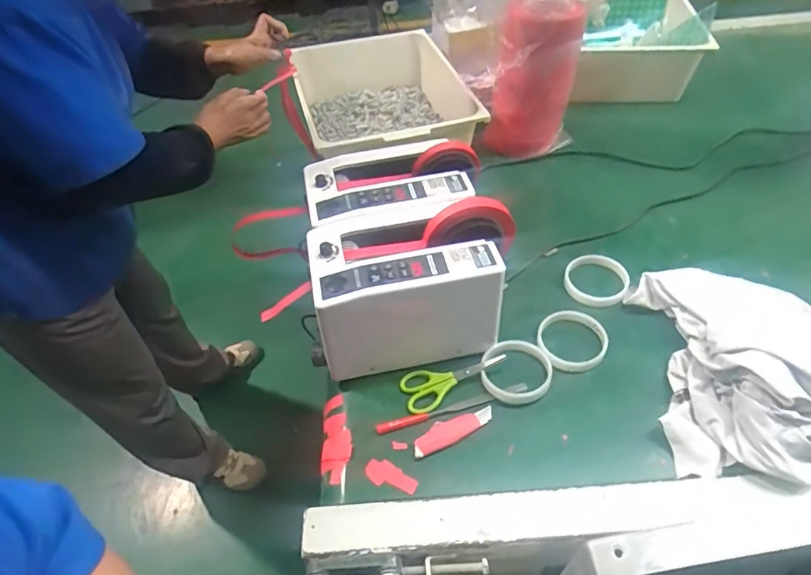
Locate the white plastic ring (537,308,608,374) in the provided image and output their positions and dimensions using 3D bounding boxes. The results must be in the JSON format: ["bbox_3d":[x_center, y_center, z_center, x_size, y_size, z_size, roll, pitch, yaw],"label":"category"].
[{"bbox_3d":[0.210,0.063,0.648,0.084,0.011,0.089,-1,49,2],"label":"white plastic ring"}]

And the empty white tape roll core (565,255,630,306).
[{"bbox_3d":[0.263,-0.013,0.711,0.083,0.019,0.076,14,51,15],"label":"empty white tape roll core"}]

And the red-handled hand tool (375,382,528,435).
[{"bbox_3d":[0.055,0.139,0.597,0.183,0.005,0.012,-15,50,-10],"label":"red-handled hand tool"}]

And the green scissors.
[{"bbox_3d":[0.060,0.109,0.617,0.130,0.010,0.053,-16,50,-11],"label":"green scissors"}]

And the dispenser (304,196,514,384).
[{"bbox_3d":[0.013,-0.009,0.625,0.246,0.154,0.140,-10,49,-6],"label":"dispenser"}]

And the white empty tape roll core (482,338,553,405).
[{"bbox_3d":[0.133,0.100,0.620,0.081,0.019,0.080,6,49,8],"label":"white empty tape roll core"}]

